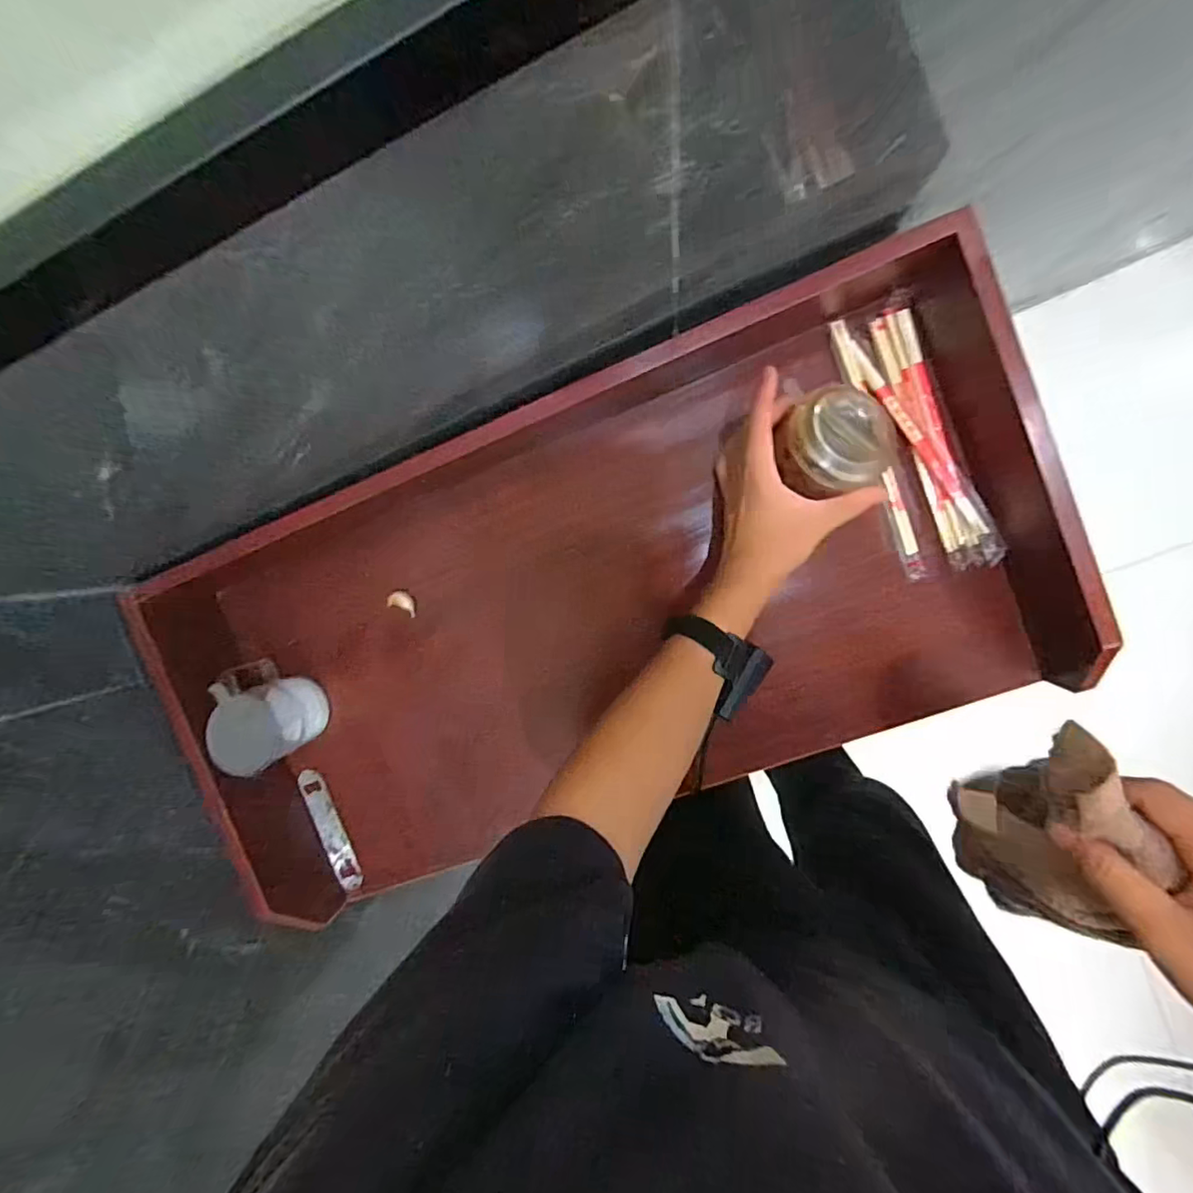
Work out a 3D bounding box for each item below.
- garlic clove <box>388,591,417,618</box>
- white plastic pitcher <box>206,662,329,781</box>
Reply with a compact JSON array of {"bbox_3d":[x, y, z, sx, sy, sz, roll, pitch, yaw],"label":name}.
[{"bbox_3d":[-0.210,0.006,0.613,0.033,0.014,0.025,28,98,5],"label":"garlic clove"},{"bbox_3d":[-0.347,0.124,0.612,0.073,0.104,0.107,2,95,8],"label":"white plastic pitcher"}]

